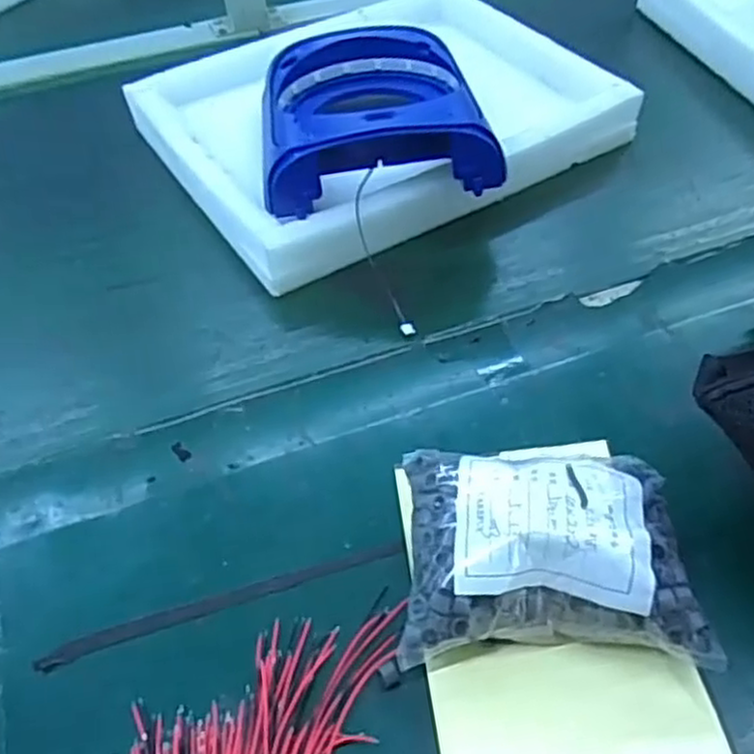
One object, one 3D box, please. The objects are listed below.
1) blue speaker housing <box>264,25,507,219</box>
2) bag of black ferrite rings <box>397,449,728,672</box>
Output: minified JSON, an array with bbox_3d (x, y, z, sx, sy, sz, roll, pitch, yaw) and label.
[{"bbox_3d":[-0.003,-0.204,0.562,0.162,0.049,0.174,-6,50,-3],"label":"blue speaker housing"},{"bbox_3d":[0.079,0.082,0.346,0.128,0.056,0.094,0,50,1],"label":"bag of black ferrite rings"}]

